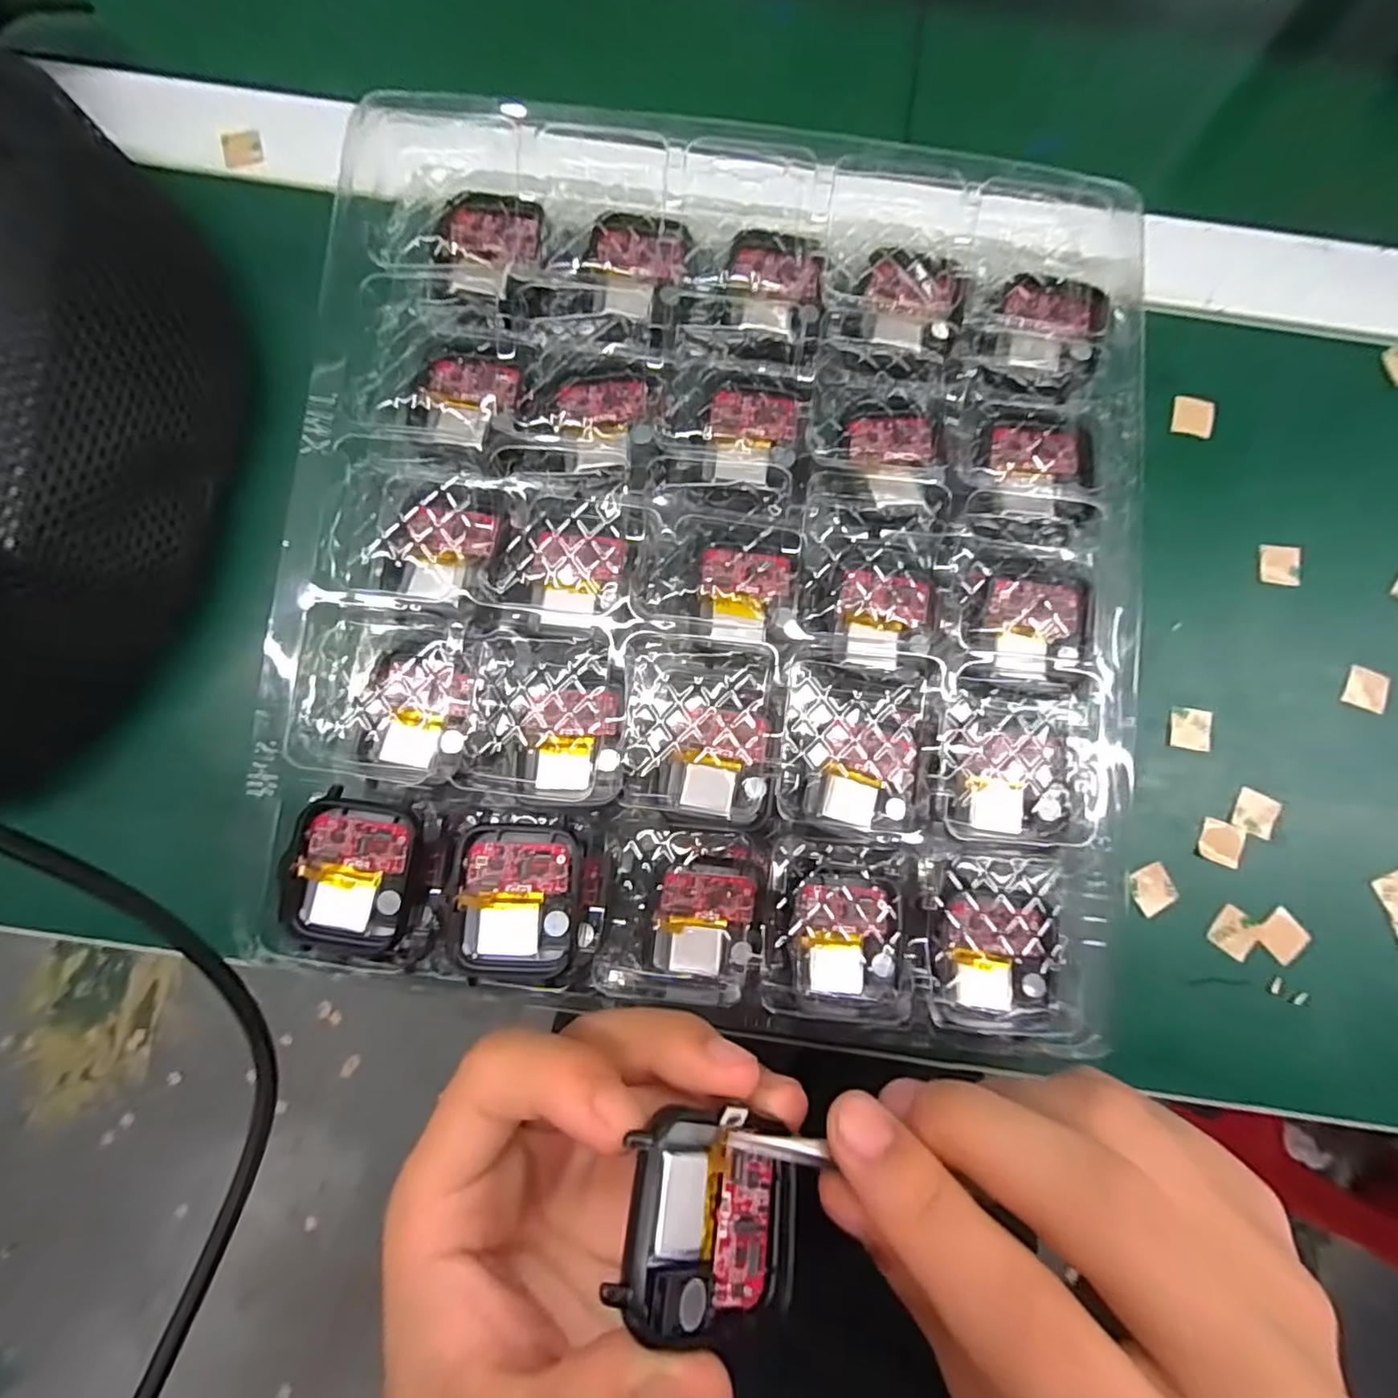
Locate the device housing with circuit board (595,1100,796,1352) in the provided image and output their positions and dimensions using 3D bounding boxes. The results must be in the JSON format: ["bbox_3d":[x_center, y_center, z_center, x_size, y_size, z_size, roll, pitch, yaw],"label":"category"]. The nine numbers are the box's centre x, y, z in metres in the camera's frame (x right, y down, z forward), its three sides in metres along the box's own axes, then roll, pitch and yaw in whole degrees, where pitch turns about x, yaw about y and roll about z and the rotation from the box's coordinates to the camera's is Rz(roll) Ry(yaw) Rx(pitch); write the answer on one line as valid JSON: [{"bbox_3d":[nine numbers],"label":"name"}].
[{"bbox_3d":[0.003,0.108,0.128,0.049,0.007,0.034,30,48,-34],"label":"device housing with circuit board"}]

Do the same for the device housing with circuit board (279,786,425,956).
[{"bbox_3d":[-0.105,0.055,0.185,0.038,0.013,0.047,13,83,1],"label":"device housing with circuit board"}]

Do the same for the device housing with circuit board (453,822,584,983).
[{"bbox_3d":[-0.053,0.060,0.180,0.035,0.007,0.044,5,83,0],"label":"device housing with circuit board"}]

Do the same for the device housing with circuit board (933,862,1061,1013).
[{"bbox_3d":[0.094,0.076,0.190,0.040,0.014,0.044,8,83,0],"label":"device housing with circuit board"}]

